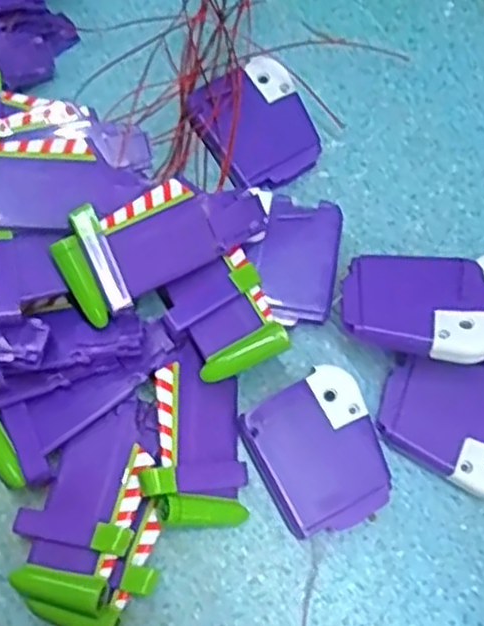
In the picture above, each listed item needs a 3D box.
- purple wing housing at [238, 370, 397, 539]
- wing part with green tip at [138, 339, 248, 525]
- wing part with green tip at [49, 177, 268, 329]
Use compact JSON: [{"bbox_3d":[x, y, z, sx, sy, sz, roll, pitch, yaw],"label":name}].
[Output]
[{"bbox_3d":[0.033,0.059,0.298,0.051,0.013,0.059,-27,75,-10],"label":"purple wing housing"},{"bbox_3d":[-0.020,0.049,0.291,0.045,0.007,0.070,12,62,-32],"label":"wing part with green tip"},{"bbox_3d":[-0.033,-0.034,0.298,0.088,0.008,0.043,-33,105,-21],"label":"wing part with green tip"}]

